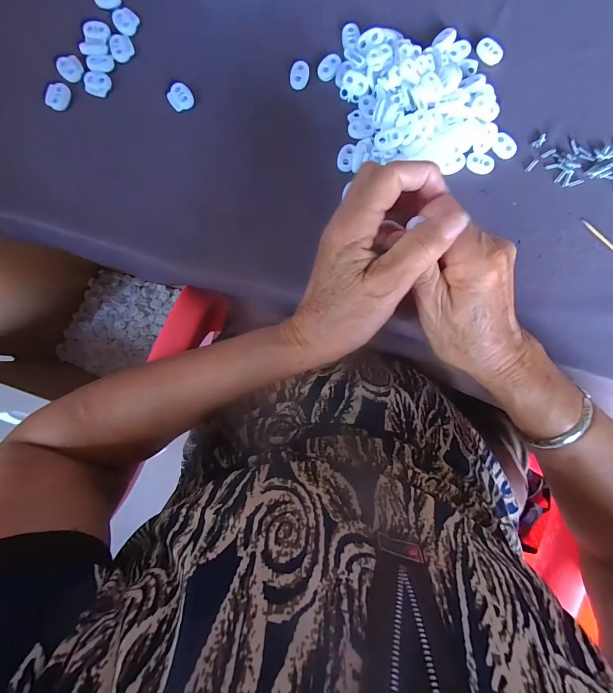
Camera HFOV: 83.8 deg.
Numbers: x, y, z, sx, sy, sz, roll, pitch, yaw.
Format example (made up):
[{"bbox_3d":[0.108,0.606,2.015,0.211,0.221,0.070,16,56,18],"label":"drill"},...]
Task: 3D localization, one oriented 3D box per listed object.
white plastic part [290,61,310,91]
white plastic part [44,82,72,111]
[{"bbox_3d":[-0.006,-0.232,0.292,0.015,0.004,0.023,12,89,2],"label":"white plastic part"},{"bbox_3d":[-0.216,-0.218,0.297,0.016,0.005,0.024,21,90,2],"label":"white plastic part"}]

